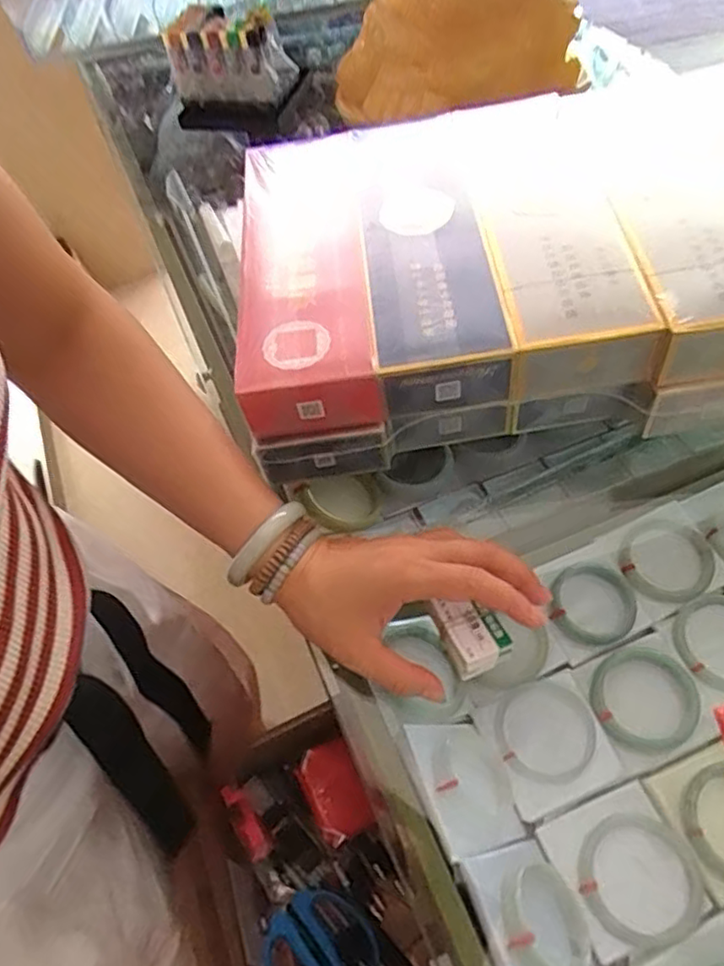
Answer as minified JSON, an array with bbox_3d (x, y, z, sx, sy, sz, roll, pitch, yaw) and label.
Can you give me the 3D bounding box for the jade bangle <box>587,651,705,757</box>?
[{"bbox_3d":[0.195,0.149,0.449,0.070,0.009,0.069,24,64,23],"label":"jade bangle"}]

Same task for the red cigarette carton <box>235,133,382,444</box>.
[{"bbox_3d":[-0.045,-0.172,0.509,0.095,0.061,0.306,-7,56,5],"label":"red cigarette carton"}]

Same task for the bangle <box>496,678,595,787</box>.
[{"bbox_3d":[0.123,0.166,0.440,0.064,0.010,0.065,20,62,21],"label":"bangle"}]

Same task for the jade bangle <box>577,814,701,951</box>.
[{"bbox_3d":[0.166,0.235,0.390,0.070,0.010,0.068,20,63,21],"label":"jade bangle"}]

